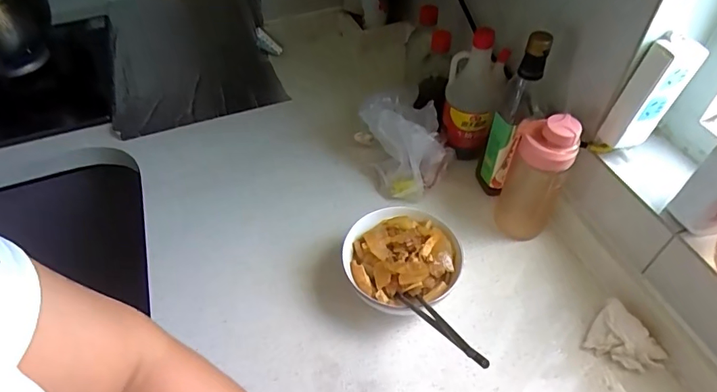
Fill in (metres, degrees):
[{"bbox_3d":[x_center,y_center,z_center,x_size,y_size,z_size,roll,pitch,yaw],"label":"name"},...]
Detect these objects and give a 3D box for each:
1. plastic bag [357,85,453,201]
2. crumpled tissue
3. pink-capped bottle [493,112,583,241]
[{"bbox_3d":[0.080,-0.085,0.712,0.121,0.114,0.130,-15,51,-11],"label":"plastic bag"},{"bbox_3d":[0.325,0.175,0.545,0.084,0.043,0.060,29,56,24],"label":"crumpled tissue"},{"bbox_3d":[0.240,-0.025,0.616,0.077,0.198,0.063,22,53,19],"label":"pink-capped bottle"}]

